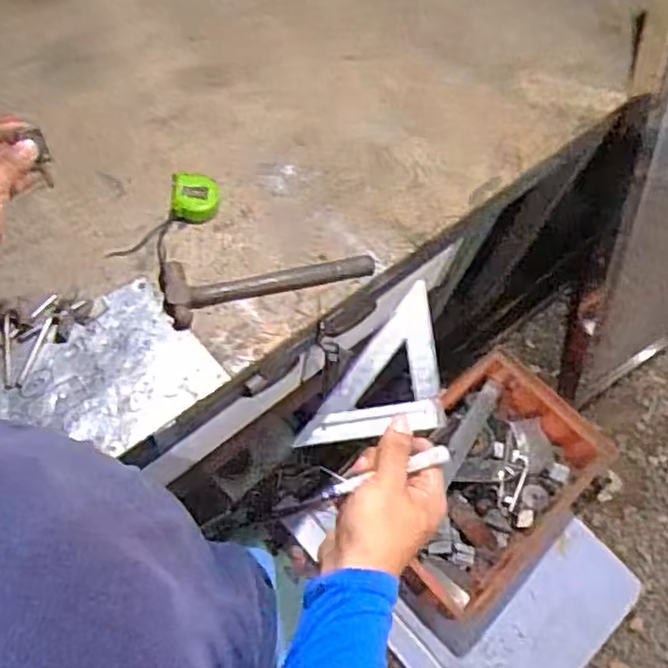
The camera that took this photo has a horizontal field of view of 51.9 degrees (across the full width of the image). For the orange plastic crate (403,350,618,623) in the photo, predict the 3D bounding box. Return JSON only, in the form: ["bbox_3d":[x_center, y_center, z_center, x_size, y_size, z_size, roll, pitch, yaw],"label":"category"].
[{"bbox_3d":[0.343,0.344,1.619,0.402,0.151,0.588,42,65,13],"label":"orange plastic crate"}]

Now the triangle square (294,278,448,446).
[{"bbox_3d":[0.052,0.048,0.582,0.088,0.020,0.164,38,81,15],"label":"triangle square"}]

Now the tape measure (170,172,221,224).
[{"bbox_3d":[-0.189,-0.186,0.942,0.062,0.027,0.068,1,63,-8],"label":"tape measure"}]

